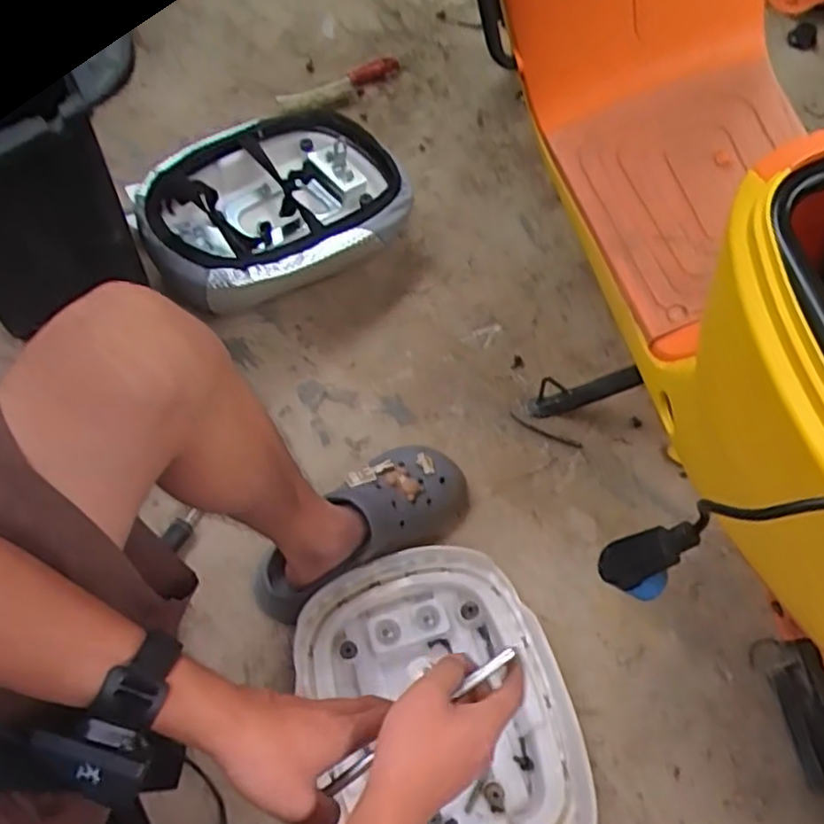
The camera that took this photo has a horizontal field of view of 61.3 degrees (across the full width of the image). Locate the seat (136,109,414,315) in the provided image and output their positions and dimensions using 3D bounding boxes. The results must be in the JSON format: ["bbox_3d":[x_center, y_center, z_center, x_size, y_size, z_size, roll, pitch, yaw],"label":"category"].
[{"bbox_3d":[-0.180,-0.280,0.931,0.344,0.108,0.243,-31,69,-17],"label":"seat"}]

